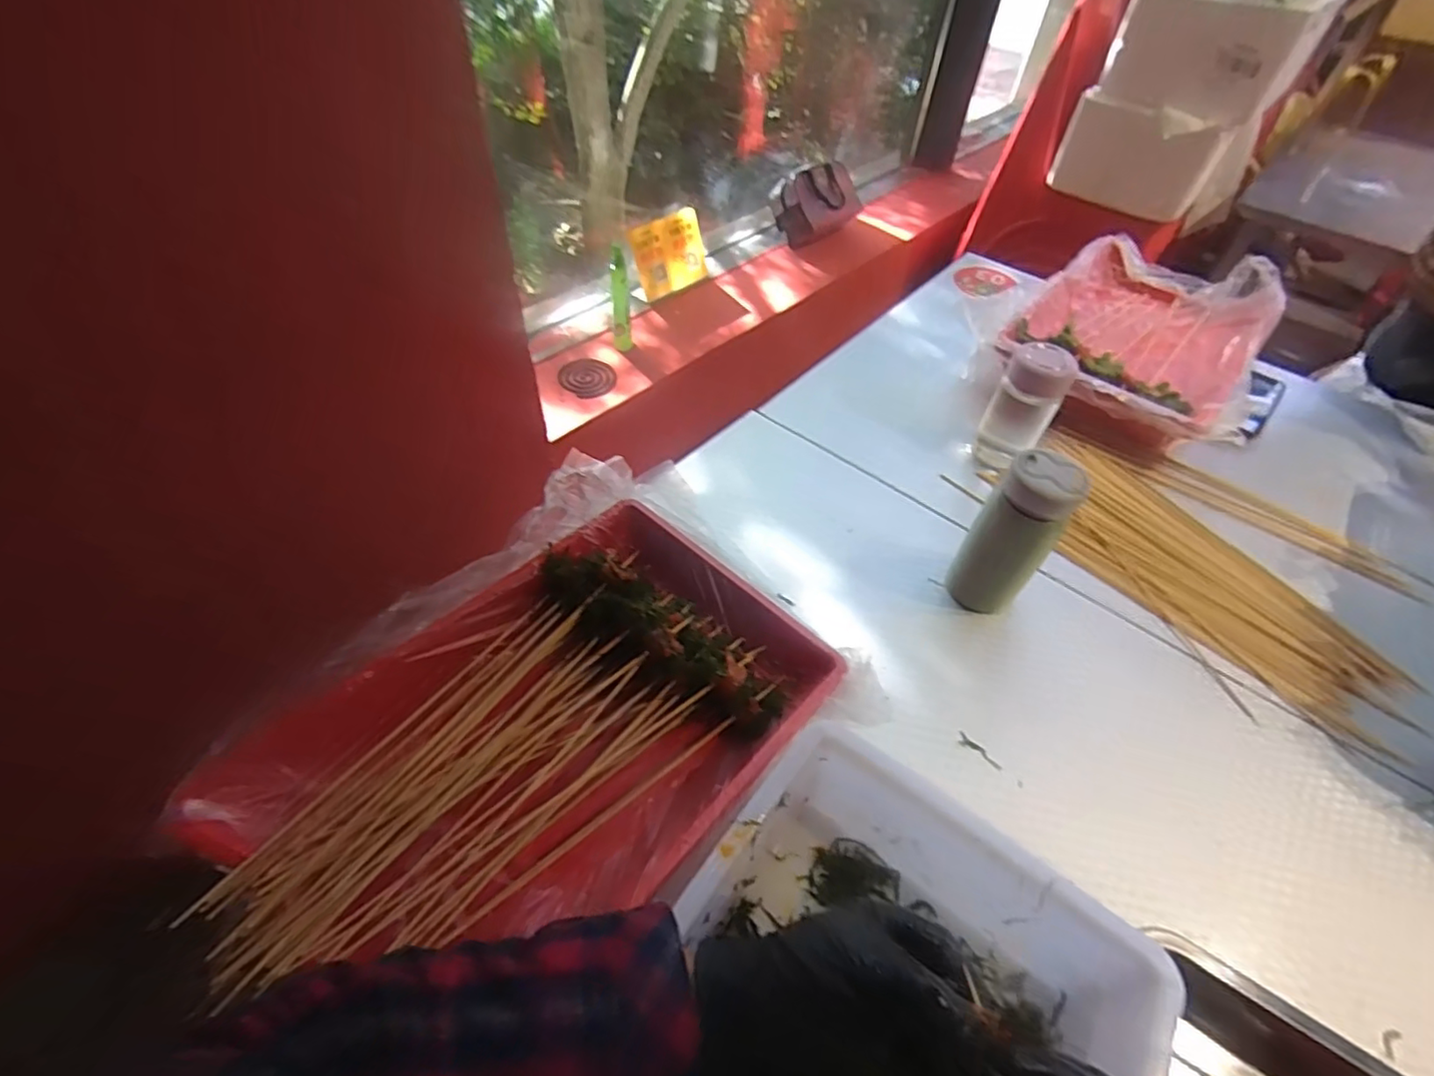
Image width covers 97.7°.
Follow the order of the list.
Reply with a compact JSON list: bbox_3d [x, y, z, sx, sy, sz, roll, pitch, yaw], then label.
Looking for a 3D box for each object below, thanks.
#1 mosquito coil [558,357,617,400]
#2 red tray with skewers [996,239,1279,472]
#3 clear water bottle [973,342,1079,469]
[{"bbox_3d":[-0.256,-0.317,1.233,0.112,0.009,0.097,36,64,15],"label":"mosquito coil"},{"bbox_3d":[0.573,-0.274,0.863,0.276,0.101,0.402,29,55,22],"label":"red tray with skewers"},{"bbox_3d":[0.335,-0.134,0.696,0.066,0.138,0.069,25,53,19],"label":"clear water bottle"}]

